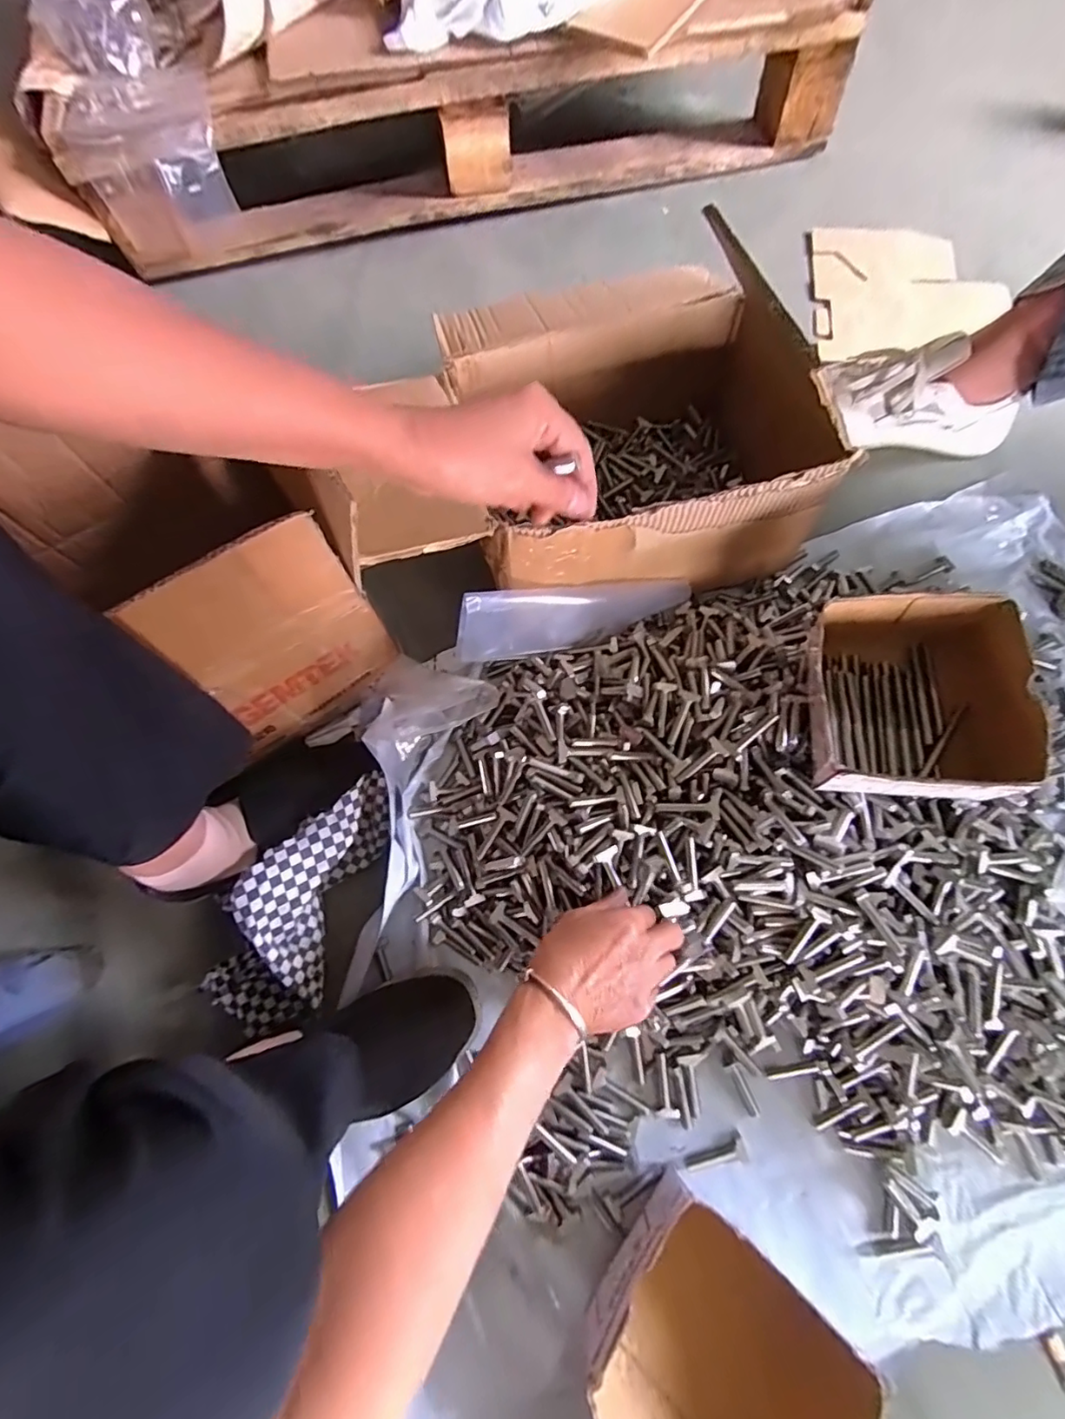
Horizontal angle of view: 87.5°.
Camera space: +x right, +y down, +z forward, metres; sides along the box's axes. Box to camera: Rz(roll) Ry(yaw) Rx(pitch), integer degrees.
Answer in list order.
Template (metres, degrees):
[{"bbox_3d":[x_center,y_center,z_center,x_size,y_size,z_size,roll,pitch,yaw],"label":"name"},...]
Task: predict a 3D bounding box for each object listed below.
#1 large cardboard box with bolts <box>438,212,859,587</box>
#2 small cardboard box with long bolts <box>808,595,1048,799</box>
[{"bbox_3d":[0.115,-0.271,0.579,0.385,0.219,0.273,-17,72,-4],"label":"large cardboard box with bolts"},{"bbox_3d":[0.297,-0.011,0.453,0.142,0.087,0.165,7,72,1],"label":"small cardboard box with long bolts"}]

